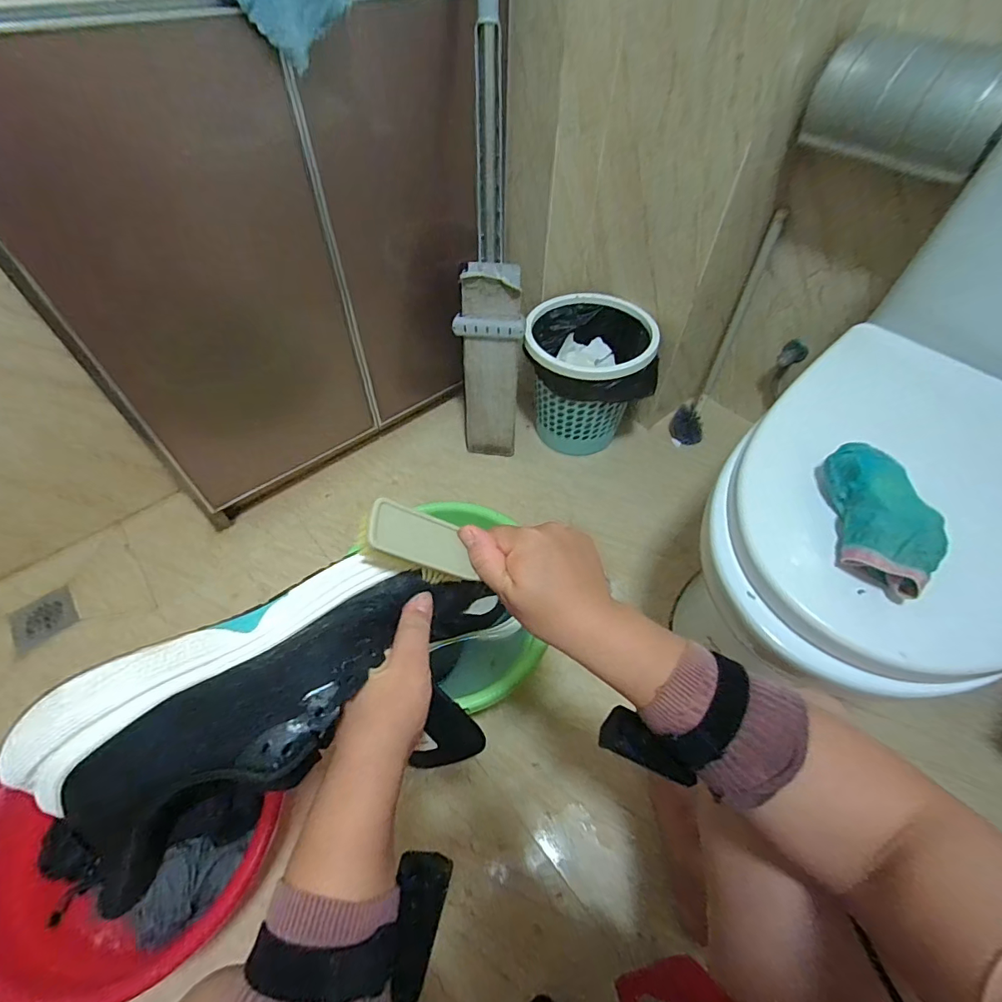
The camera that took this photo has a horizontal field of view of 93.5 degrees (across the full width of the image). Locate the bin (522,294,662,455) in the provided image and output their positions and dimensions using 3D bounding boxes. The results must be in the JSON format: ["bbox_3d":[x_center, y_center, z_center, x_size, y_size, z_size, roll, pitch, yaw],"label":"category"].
[{"bbox_3d":[0.181,-0.268,1.073,0.261,0.290,0.226,-2,53,-2],"label":"bin"}]

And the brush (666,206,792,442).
[{"bbox_3d":[0.490,-0.352,1.032,0.073,0.486,0.082,24,33,16],"label":"brush"}]

